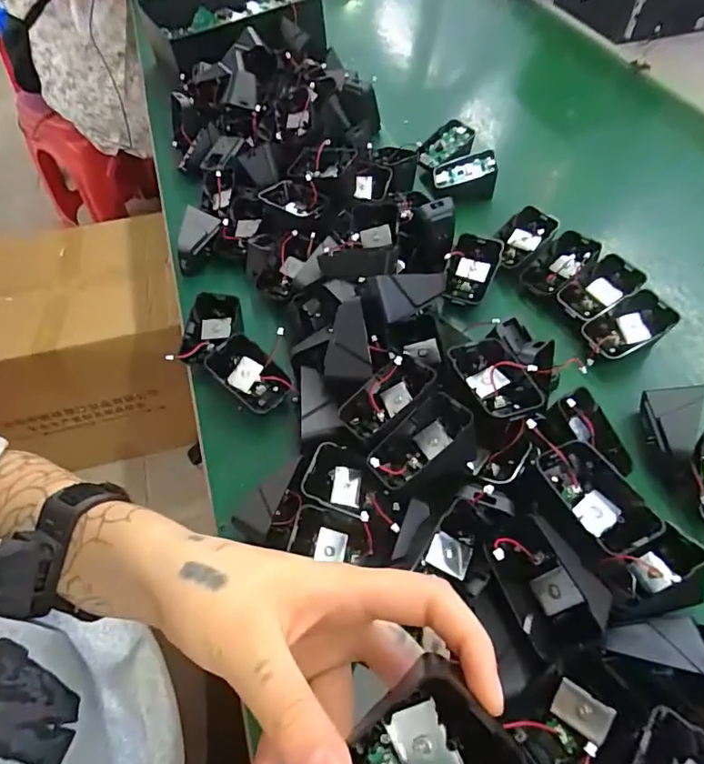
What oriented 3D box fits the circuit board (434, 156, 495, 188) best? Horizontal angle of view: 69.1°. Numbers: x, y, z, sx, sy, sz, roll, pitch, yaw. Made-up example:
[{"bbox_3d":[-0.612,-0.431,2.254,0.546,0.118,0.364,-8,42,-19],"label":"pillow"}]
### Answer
[{"bbox_3d":[0.127,-0.239,0.576,0.067,0.006,0.028,-13,70,23],"label":"circuit board"}]

